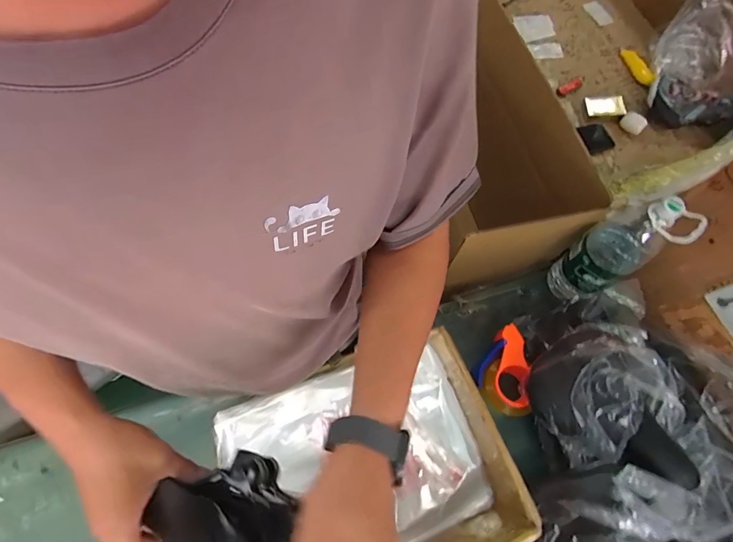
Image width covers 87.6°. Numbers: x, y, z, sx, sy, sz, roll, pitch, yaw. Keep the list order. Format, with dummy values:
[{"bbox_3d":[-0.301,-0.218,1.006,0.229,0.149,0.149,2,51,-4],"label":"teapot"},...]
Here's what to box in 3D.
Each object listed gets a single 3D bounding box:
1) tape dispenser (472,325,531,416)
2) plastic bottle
[{"bbox_3d":[0.276,0.190,0.744,0.090,0.064,0.167,8,66,3],"label":"tape dispenser"},{"bbox_3d":[0.449,-0.036,0.701,0.097,0.294,0.103,0,66,-1],"label":"plastic bottle"}]

